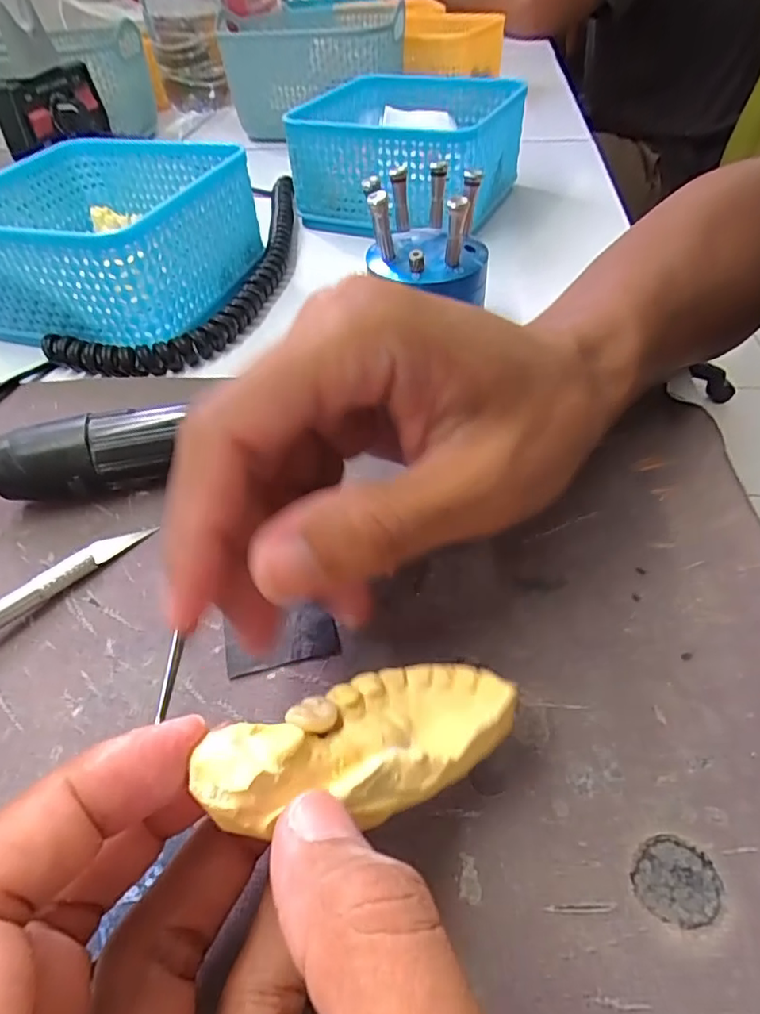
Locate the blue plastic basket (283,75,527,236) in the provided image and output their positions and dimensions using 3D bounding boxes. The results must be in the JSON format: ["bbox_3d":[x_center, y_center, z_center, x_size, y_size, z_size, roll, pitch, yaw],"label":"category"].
[{"bbox_3d":[0.020,-0.249,0.398,0.138,0.063,0.135,17,51,19],"label":"blue plastic basket"}]

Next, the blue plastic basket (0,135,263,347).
[{"bbox_3d":[-0.153,-0.152,0.321,0.136,0.061,0.132,14,50,17],"label":"blue plastic basket"}]

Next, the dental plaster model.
[{"bbox_3d":[-0.003,0.046,0.117,0.067,0.015,0.028,-2,41,-34],"label":"dental plaster model"}]

